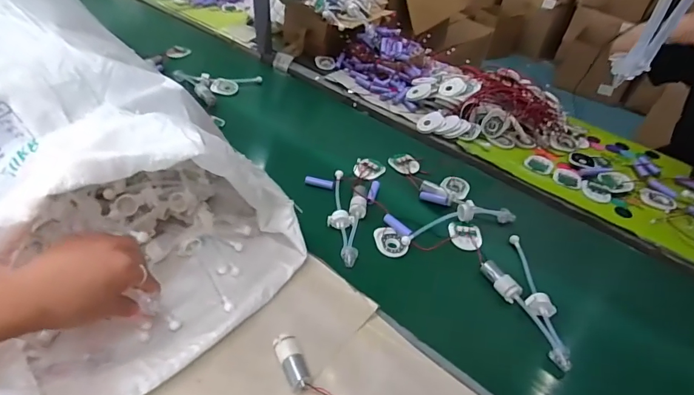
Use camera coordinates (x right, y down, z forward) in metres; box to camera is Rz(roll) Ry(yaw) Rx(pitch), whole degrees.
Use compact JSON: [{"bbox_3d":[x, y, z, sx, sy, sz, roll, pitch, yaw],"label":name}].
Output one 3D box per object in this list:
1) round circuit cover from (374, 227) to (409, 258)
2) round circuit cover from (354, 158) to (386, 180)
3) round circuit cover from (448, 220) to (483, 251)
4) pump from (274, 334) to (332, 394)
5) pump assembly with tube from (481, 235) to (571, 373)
[{"bbox_3d":[0.064,0.067,0.628,0.039,0.012,0.056,-20,48,-27],"label":"round circuit cover"},{"bbox_3d":[0.041,-0.053,0.757,0.062,0.009,0.047,-31,54,-34],"label":"round circuit cover"},{"bbox_3d":[0.187,0.060,0.648,0.049,0.011,0.064,8,41,1],"label":"round circuit cover"},{"bbox_3d":[-0.033,0.200,0.442,0.128,0.020,0.036,34,48,28],"label":"pump"},{"bbox_3d":[0.237,0.126,0.558,0.077,0.026,0.208,1,41,-6],"label":"pump assembly with tube"}]

